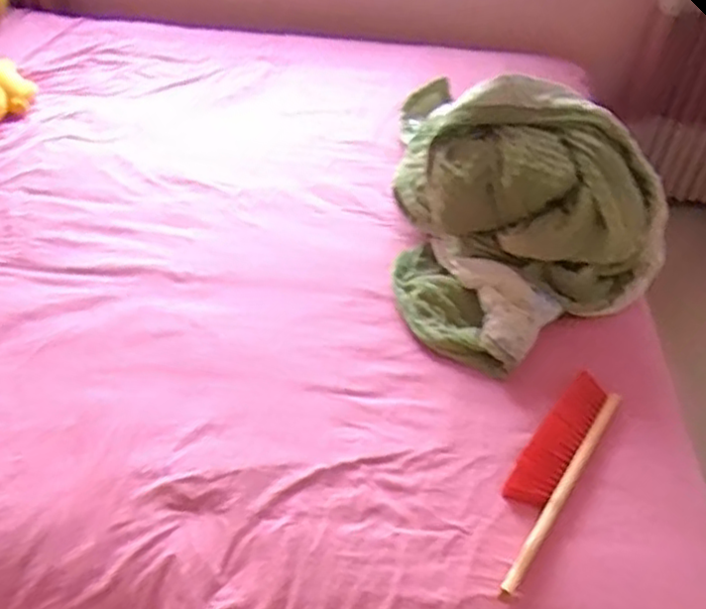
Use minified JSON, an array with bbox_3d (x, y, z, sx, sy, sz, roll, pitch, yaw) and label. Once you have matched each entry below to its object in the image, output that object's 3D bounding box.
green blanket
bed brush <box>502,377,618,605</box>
[{"bbox_3d":[0.332,-0.193,1.315,0.574,0.330,0.416,-22,48,-27],"label":"green blanket"},{"bbox_3d":[0.283,0.239,1.030,0.092,0.033,0.403,28,47,24],"label":"bed brush"}]

